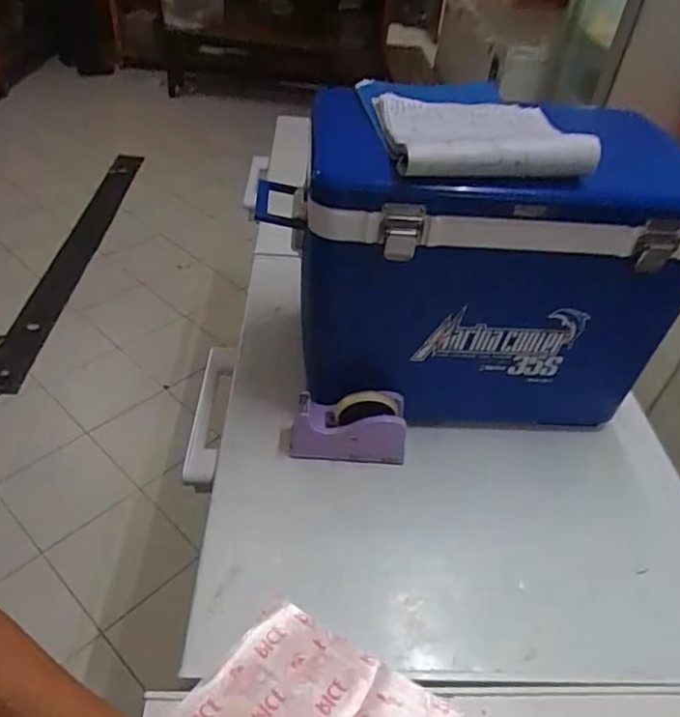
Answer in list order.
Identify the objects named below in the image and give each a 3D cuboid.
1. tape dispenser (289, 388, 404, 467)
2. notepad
[{"bbox_3d":[0.011,0.092,0.797,0.153,0.111,0.045,2,41,-2],"label":"tape dispenser"},{"bbox_3d":[0.157,-0.283,0.707,0.222,0.039,0.292,-6,39,-8],"label":"notepad"}]

